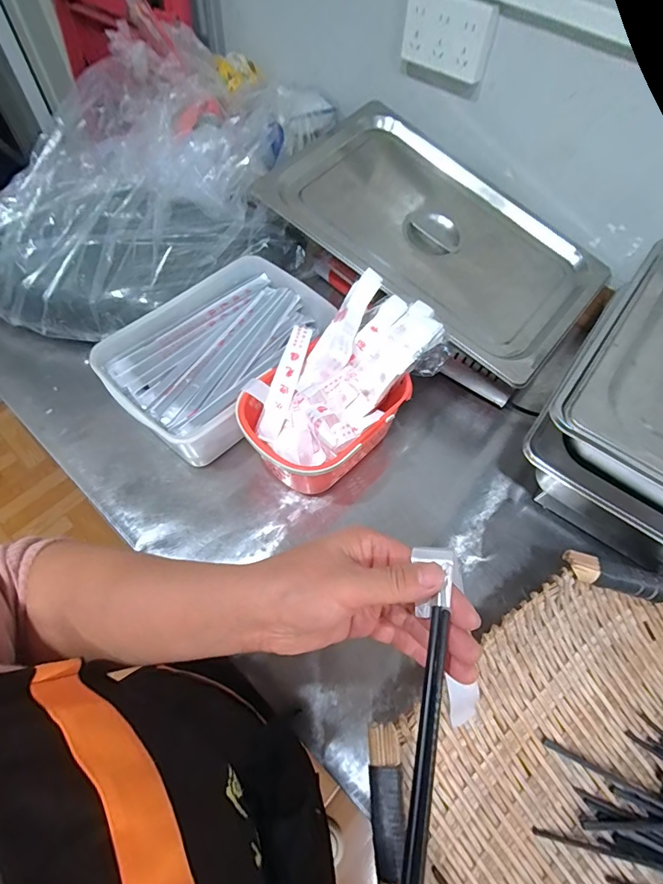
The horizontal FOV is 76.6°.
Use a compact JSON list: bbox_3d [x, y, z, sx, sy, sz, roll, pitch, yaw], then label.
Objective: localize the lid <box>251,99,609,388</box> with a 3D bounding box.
[{"bbox_3d":[0.179,-0.357,0.708,0.542,0.063,0.350,44,72,9],"label":"lid"}]

